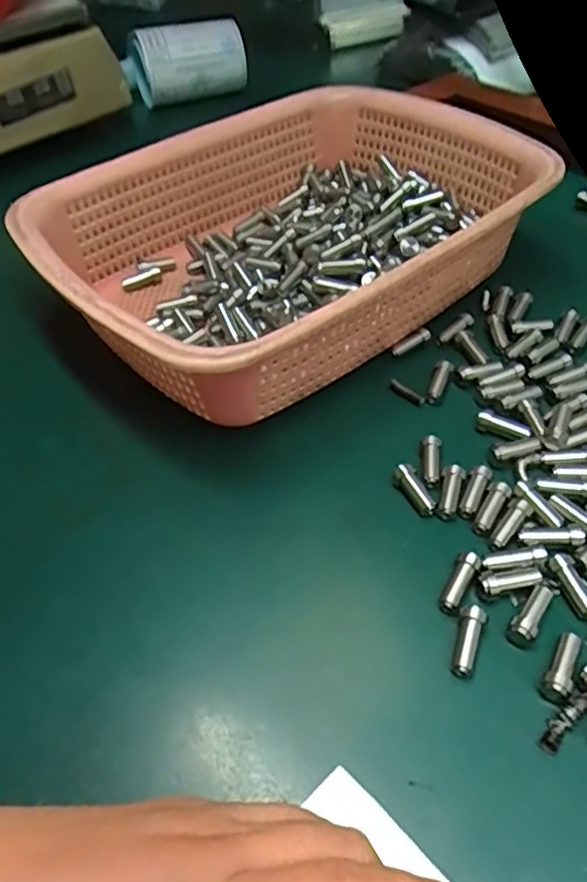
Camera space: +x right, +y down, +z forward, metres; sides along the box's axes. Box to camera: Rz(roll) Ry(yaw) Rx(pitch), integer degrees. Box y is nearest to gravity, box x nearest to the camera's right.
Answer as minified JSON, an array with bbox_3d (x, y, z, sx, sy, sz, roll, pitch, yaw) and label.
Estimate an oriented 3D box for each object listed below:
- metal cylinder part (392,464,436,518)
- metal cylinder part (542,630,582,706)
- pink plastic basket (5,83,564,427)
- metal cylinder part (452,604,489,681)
[{"bbox_3d":[0.058,0.024,0.309,0.013,0.008,0.027,-24,63,-17],"label":"metal cylinder part"},{"bbox_3d":[0.103,0.086,0.246,0.009,0.009,0.028,25,53,25],"label":"metal cylinder part"},{"bbox_3d":[-0.006,-0.132,0.406,0.291,0.068,0.221,-34,53,-25],"label":"pink plastic basket"},{"bbox_3d":[0.069,0.080,0.254,0.009,0.010,0.028,15,50,18],"label":"metal cylinder part"}]

